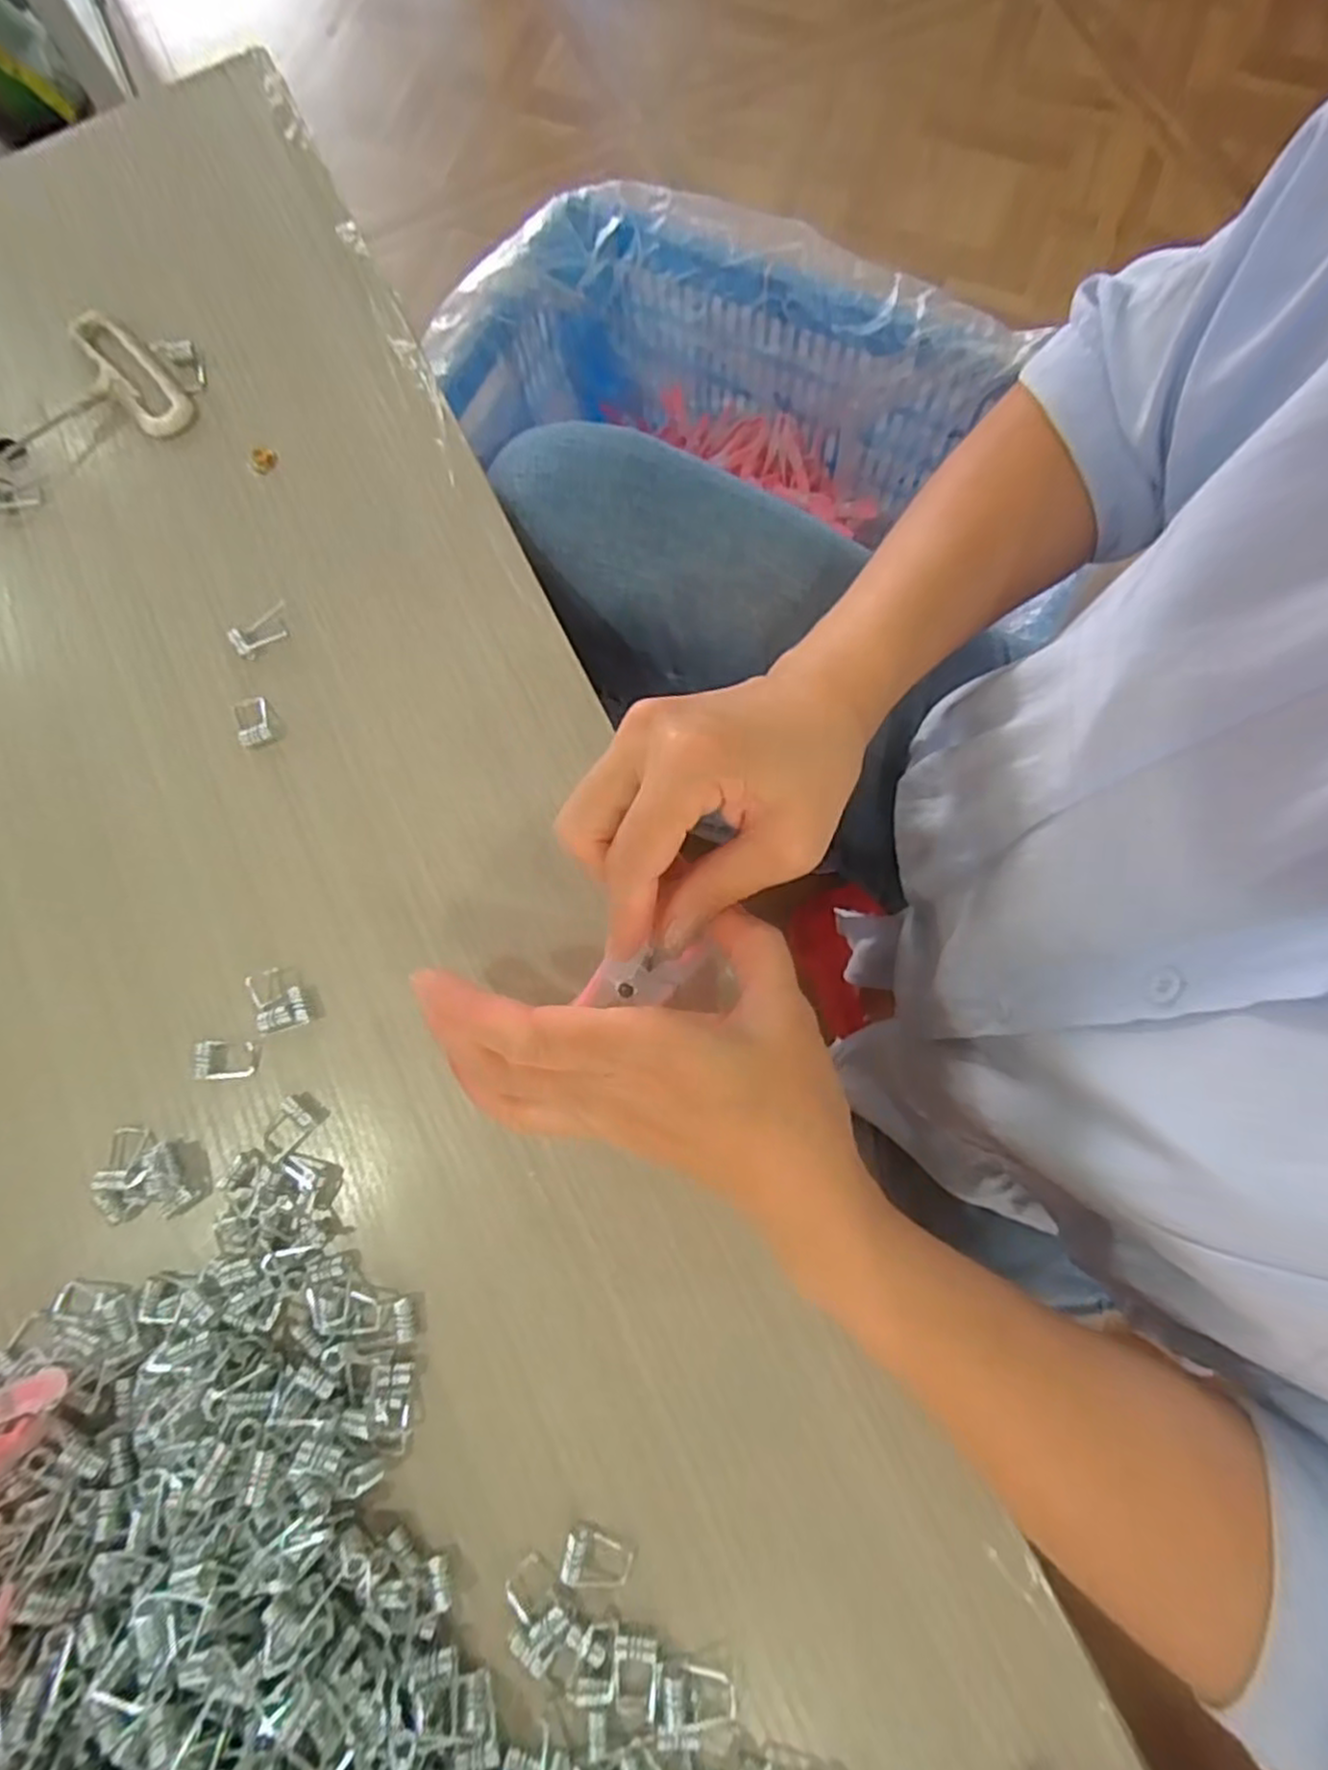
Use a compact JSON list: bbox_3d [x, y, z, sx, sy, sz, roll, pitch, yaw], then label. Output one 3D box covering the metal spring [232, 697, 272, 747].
[{"bbox_3d":[-0.178,-0.071,0.324,0.015,0.005,0.023,-20,78,-3],"label":"metal spring"}]

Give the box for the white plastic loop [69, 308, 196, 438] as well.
[{"bbox_3d":[-0.258,-0.245,0.359,0.030,0.004,0.082,-42,80,-7],"label":"white plastic loop"}]

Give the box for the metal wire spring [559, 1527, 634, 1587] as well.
[{"bbox_3d":[-0.023,0.233,0.258,0.023,0.004,0.016,16,79,5],"label":"metal wire spring"}]

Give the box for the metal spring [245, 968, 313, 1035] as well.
[{"bbox_3d":[-0.154,0.045,0.299,0.019,0.008,0.028,-27,79,-4],"label":"metal spring"}]

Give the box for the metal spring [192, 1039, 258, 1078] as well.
[{"bbox_3d":[-0.174,0.069,0.295,0.024,0.004,0.014,2,78,2],"label":"metal spring"}]

